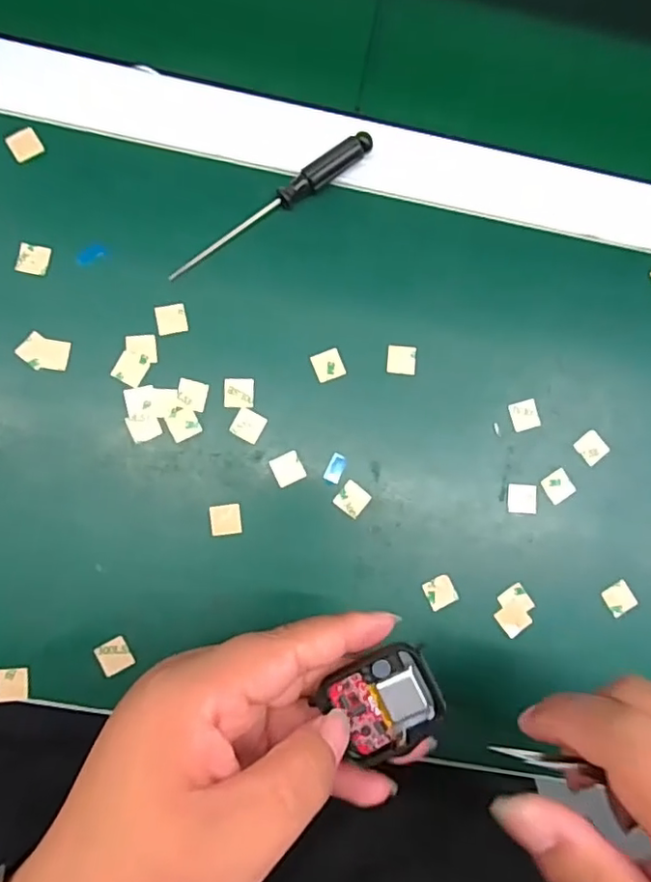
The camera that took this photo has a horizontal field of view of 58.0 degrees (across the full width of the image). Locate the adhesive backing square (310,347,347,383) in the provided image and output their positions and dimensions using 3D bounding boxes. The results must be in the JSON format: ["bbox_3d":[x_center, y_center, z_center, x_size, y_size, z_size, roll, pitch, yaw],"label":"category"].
[{"bbox_3d":[0.002,-0.041,0.320,0.016,0.004,0.015,-22,86,-9],"label":"adhesive backing square"}]

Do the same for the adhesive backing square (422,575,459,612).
[{"bbox_3d":[0.061,0.081,0.313,0.016,0.004,0.015,-26,84,-7],"label":"adhesive backing square"}]

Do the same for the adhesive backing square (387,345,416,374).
[{"bbox_3d":[0.042,-0.045,0.324,0.016,0.004,0.016,5,87,-2],"label":"adhesive backing square"}]

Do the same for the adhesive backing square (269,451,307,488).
[{"bbox_3d":[-0.020,0.015,0.312,0.016,0.004,0.016,-25,84,-8],"label":"adhesive backing square"}]

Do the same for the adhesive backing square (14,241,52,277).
[{"bbox_3d":[-0.155,-0.097,0.312,0.015,0.004,0.016,11,81,-13],"label":"adhesive backing square"}]

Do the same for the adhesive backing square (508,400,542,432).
[{"bbox_3d":[0.111,-0.014,0.327,0.016,0.004,0.016,-15,85,-8],"label":"adhesive backing square"}]

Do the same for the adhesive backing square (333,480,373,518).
[{"bbox_3d":[0.015,0.031,0.314,0.016,0.004,0.015,38,83,-2],"label":"adhesive backing square"}]

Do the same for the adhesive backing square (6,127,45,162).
[{"bbox_3d":[-0.162,-0.160,0.317,0.016,0.004,0.016,-38,91,-16],"label":"adhesive backing square"}]

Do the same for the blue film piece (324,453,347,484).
[{"bbox_3d":[0.005,0.015,0.312,0.008,0.004,0.016,24,84,-3],"label":"blue film piece"}]

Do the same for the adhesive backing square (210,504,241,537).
[{"bbox_3d":[-0.052,0.041,0.306,0.015,0.004,0.015,-6,86,-5],"label":"adhesive backing square"}]

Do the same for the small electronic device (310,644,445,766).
[{"bbox_3d":[0.023,0.099,0.223,0.041,0.006,0.038,-30,89,-6],"label":"small electronic device"}]

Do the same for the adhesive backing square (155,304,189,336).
[{"bbox_3d":[-0.082,-0.066,0.315,0.016,0.004,0.016,-12,90,-12],"label":"adhesive backing square"}]

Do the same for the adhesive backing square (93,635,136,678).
[{"bbox_3d":[-0.106,0.108,0.294,0.016,0.004,0.016,-32,89,-6],"label":"adhesive backing square"}]

